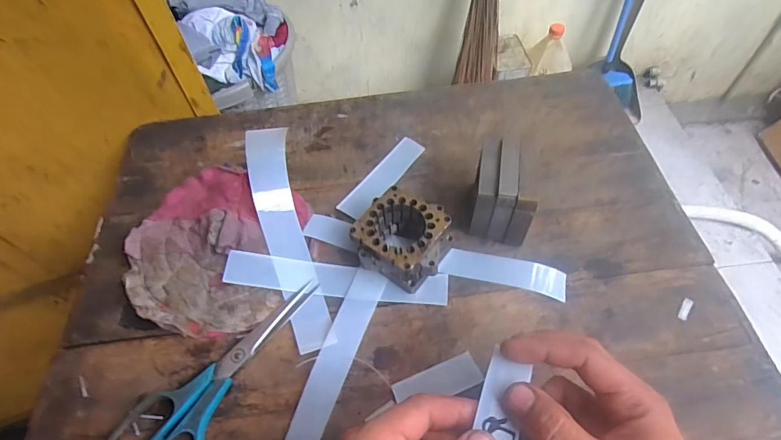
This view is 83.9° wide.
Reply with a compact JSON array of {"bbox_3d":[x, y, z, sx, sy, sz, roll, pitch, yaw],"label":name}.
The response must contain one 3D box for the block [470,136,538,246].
[{"bbox_3d":[0.100,-0.022,0.395,0.047,0.075,0.069,4,56,6],"label":"block"}]

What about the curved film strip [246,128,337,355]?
[{"bbox_3d":[-0.089,0.014,0.370,0.046,0.087,0.181,-17,57,-8],"label":"curved film strip"}]

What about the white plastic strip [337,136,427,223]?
[{"bbox_3d":[-0.008,-0.044,0.450,0.032,0.004,0.113,31,64,18],"label":"white plastic strip"}]

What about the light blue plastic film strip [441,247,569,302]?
[{"bbox_3d":[0.101,0.045,0.389,0.107,0.007,0.029,12,58,11],"label":"light blue plastic film strip"}]

